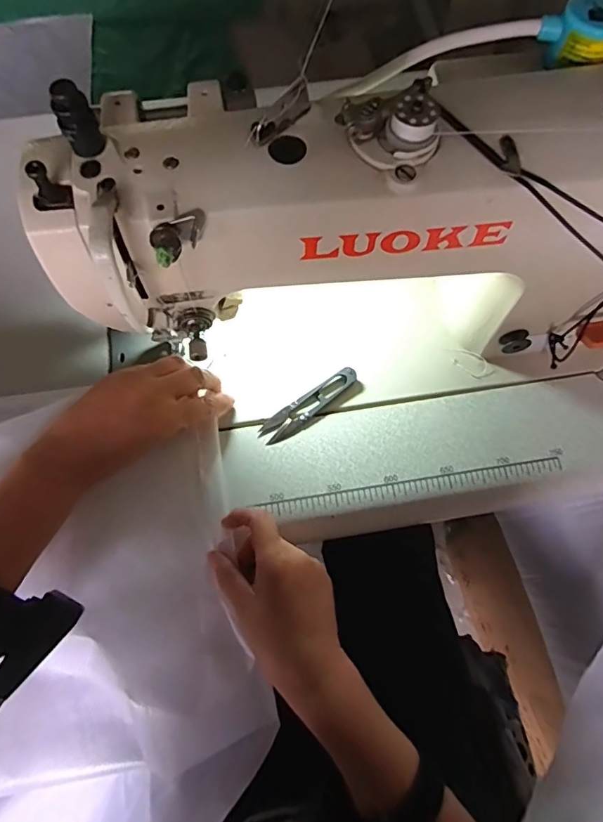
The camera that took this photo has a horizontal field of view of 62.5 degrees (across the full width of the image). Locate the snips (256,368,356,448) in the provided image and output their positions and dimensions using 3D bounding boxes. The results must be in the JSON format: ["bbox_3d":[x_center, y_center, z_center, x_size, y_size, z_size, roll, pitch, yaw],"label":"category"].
[{"bbox_3d":[0.007,-0.006,0.454,0.101,0.011,0.023,-35,73,-12],"label":"snips"}]

